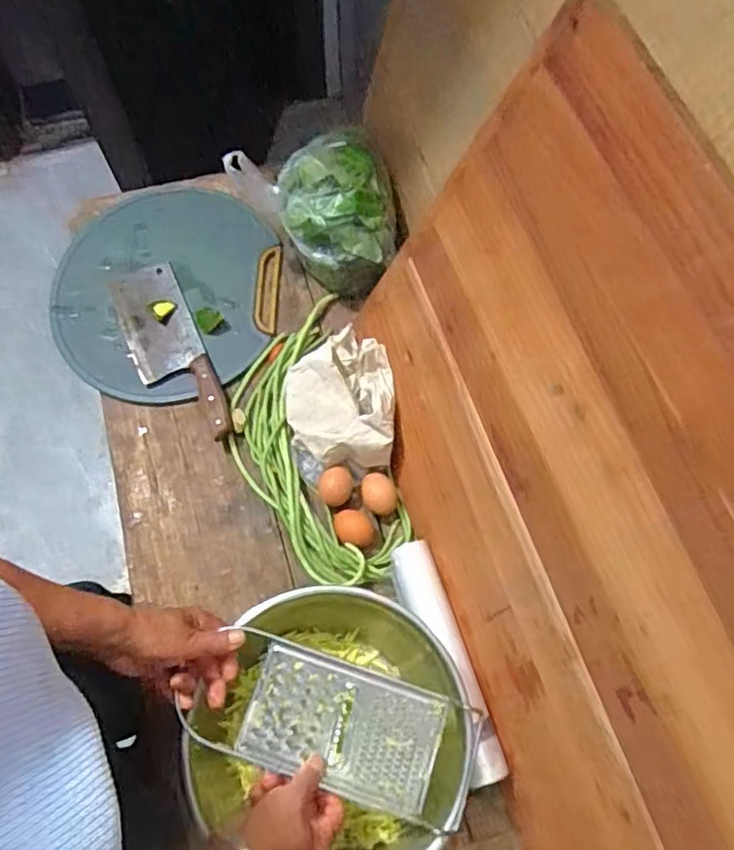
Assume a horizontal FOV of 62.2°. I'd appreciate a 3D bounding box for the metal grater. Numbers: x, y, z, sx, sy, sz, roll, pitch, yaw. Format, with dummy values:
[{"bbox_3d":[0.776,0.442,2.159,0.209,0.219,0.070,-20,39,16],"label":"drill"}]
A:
[{"bbox_3d":[-0.020,0.282,0.566,0.242,0.015,0.107,17,68,6],"label":"metal grater"}]

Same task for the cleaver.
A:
[{"bbox_3d":[-0.275,-0.107,0.830,0.095,0.029,0.301,-22,70,-10],"label":"cleaver"}]

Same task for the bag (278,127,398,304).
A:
[{"bbox_3d":[-0.040,-0.283,0.841,0.155,0.137,0.169,2,67,-1],"label":"bag"}]

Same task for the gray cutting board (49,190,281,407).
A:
[{"bbox_3d":[-0.284,-0.189,0.883,0.321,0.030,0.334,-15,65,-6],"label":"gray cutting board"}]

